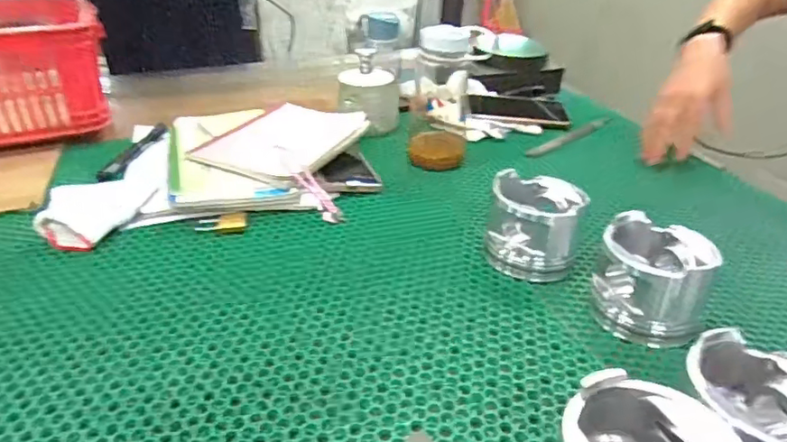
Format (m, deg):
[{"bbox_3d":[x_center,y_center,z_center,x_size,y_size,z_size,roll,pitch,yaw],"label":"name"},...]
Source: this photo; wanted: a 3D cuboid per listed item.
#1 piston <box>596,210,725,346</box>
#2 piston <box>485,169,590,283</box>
[{"bbox_3d":[0.231,0.052,0.506,0.090,0.085,0.090,21,34,27],"label":"piston"},{"bbox_3d":[0.144,0.004,0.578,0.089,0.079,0.080,18,33,23],"label":"piston"}]

